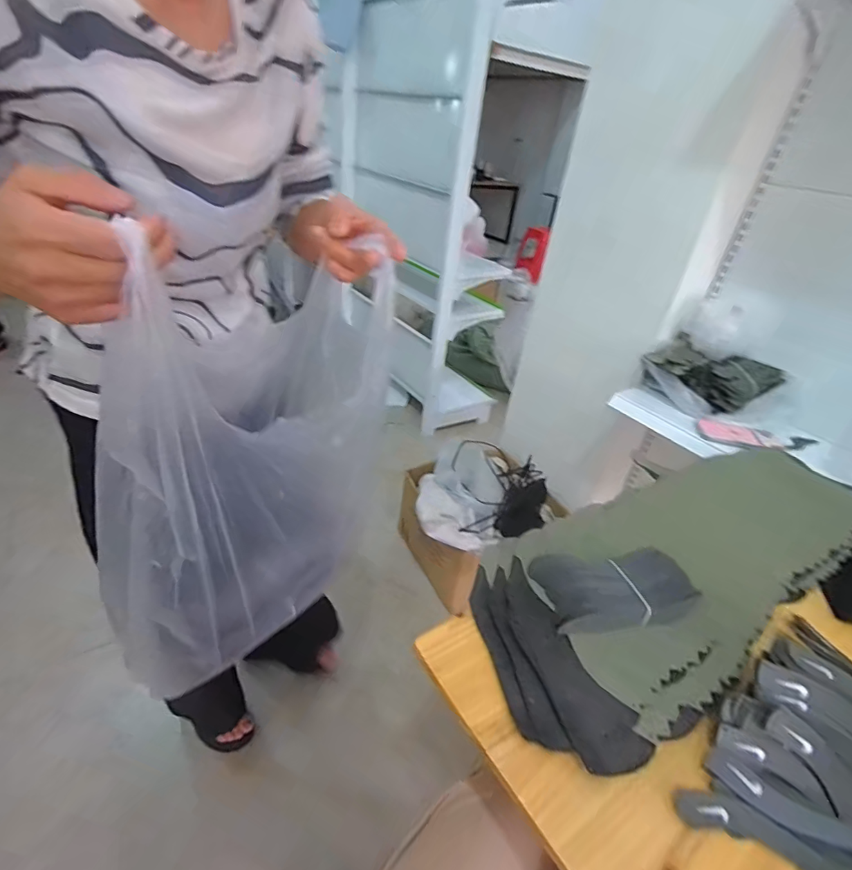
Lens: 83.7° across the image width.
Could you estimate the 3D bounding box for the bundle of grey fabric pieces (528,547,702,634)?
[{"bbox_3d":[0.228,0.186,0.578,0.178,0.050,0.098,4,33,-5],"label":"bundle of grey fabric pieces"}]

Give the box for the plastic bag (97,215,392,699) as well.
[{"bbox_3d":[-0.178,0.025,0.509,0.145,0.381,0.309,26,37,27],"label":"plastic bag"}]

